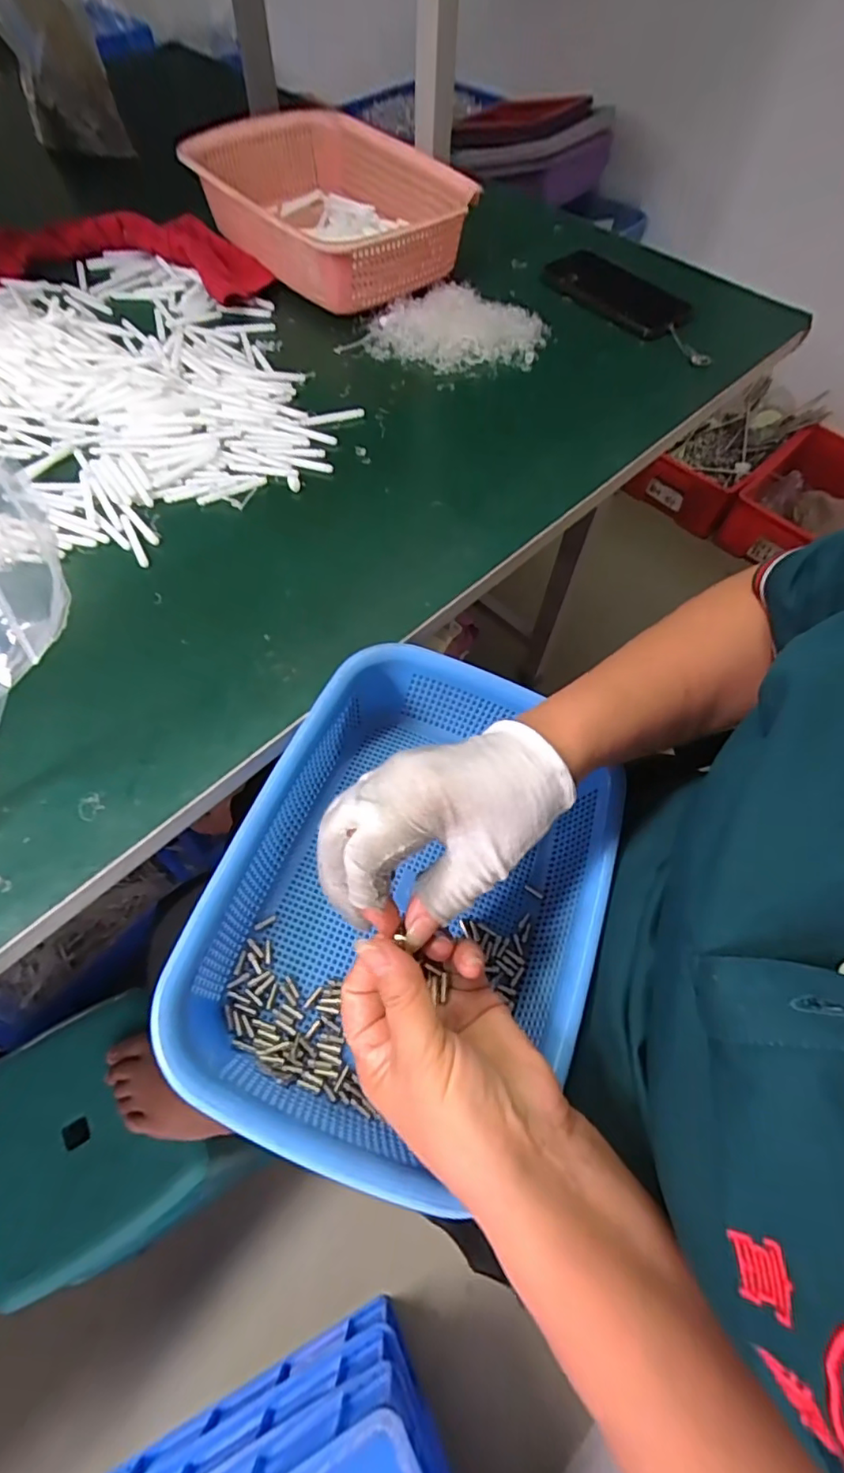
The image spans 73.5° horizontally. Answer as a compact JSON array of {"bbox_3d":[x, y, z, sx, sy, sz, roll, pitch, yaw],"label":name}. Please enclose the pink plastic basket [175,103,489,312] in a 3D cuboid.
[{"bbox_3d":[-0.111,-0.582,0.615,0.213,0.076,0.317,-38,72,-19],"label":"pink plastic basket"}]

